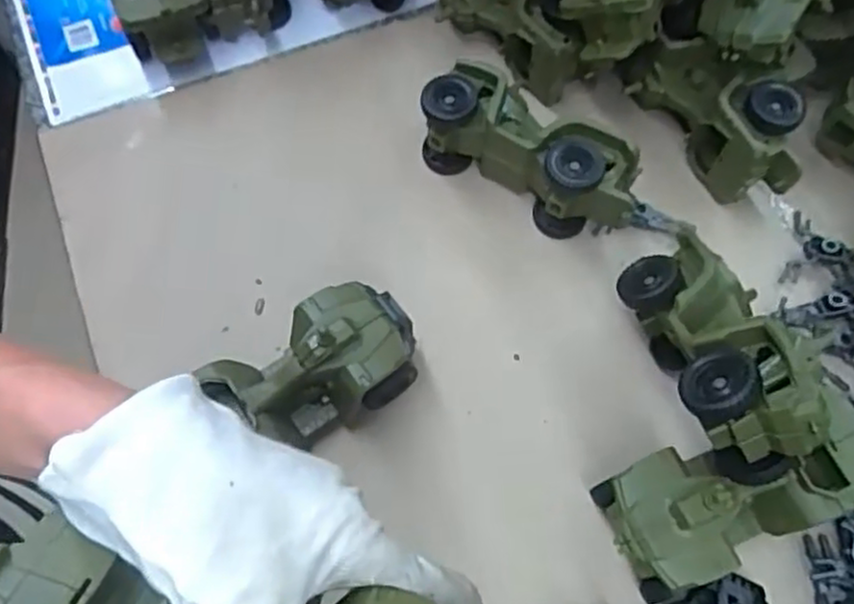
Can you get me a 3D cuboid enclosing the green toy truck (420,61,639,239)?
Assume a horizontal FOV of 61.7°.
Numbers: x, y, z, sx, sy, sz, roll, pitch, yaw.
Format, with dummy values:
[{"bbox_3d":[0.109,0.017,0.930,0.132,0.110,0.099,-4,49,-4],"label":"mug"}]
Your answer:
[{"bbox_3d":[0.089,-0.121,0.586,0.184,0.075,0.078,33,69,14],"label":"green toy truck"}]

